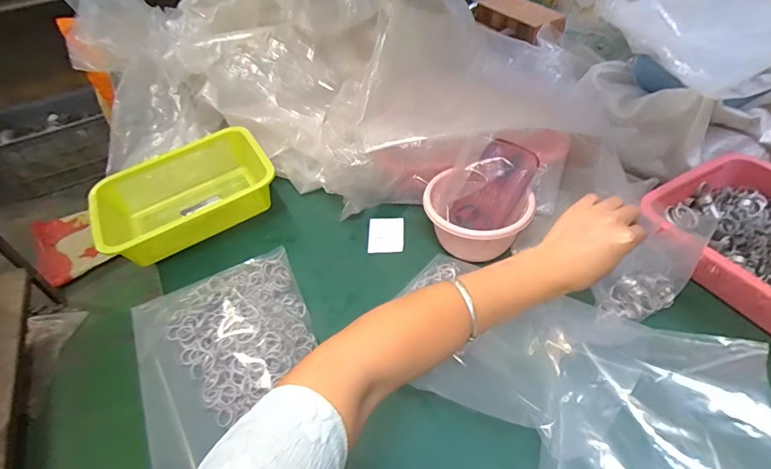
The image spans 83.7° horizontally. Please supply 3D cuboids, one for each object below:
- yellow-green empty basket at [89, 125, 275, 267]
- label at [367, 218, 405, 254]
[{"bbox_3d":[-0.319,-0.058,0.699,0.260,0.095,0.207,-24,48,-18],"label":"yellow-green empty basket"},{"bbox_3d":[0.001,0.000,0.674,0.055,0.005,0.072,-1,45,4],"label":"label"}]

